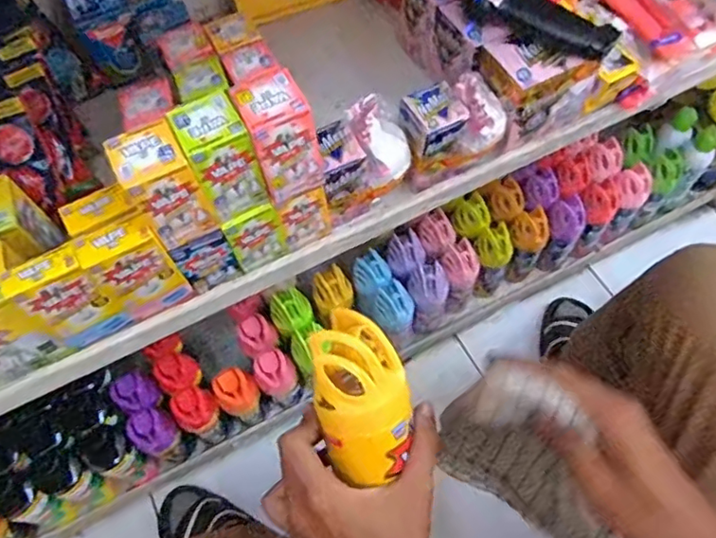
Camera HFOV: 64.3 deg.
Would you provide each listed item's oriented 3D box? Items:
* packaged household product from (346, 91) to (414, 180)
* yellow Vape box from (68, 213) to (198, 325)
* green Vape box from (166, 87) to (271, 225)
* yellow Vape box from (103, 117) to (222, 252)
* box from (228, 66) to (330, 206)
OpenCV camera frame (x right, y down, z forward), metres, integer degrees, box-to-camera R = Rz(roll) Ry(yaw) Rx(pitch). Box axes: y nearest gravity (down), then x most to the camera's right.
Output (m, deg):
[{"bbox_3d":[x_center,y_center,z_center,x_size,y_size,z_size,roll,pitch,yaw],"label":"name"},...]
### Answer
[{"bbox_3d":[0.022,-0.128,0.558,0.050,0.058,0.060,-33,64,-13],"label":"packaged household product"},{"bbox_3d":[-0.197,0.003,0.515,0.061,0.120,0.032,-33,64,-13],"label":"yellow Vape box"},{"bbox_3d":[-0.115,-0.093,0.477,0.049,0.088,0.055,-26,63,-10],"label":"green Vape box"},{"bbox_3d":[-0.158,-0.069,0.467,0.050,0.092,0.053,-29,64,-11],"label":"yellow Vape box"},{"bbox_3d":[-0.062,-0.111,0.478,0.057,0.095,0.048,-22,62,-8],"label":"box"}]

